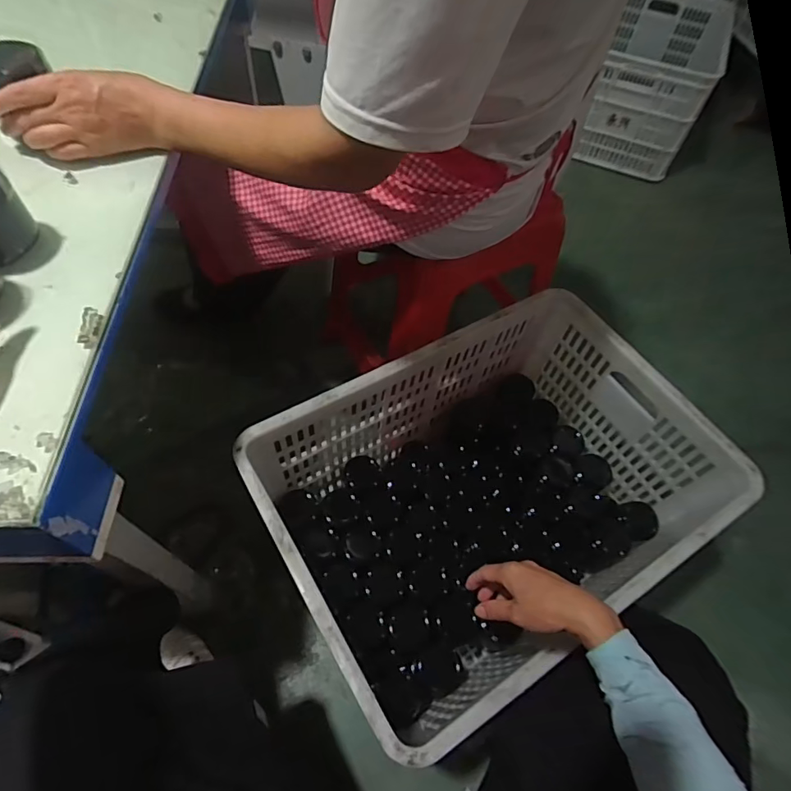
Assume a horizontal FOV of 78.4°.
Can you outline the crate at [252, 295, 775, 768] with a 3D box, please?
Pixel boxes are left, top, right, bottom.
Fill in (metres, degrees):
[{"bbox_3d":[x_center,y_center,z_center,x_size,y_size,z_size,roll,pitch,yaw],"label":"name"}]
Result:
[{"bbox_3d":[0.128,0.162,0.760,0.585,0.305,0.427,-27,64,-19],"label":"crate"}]

